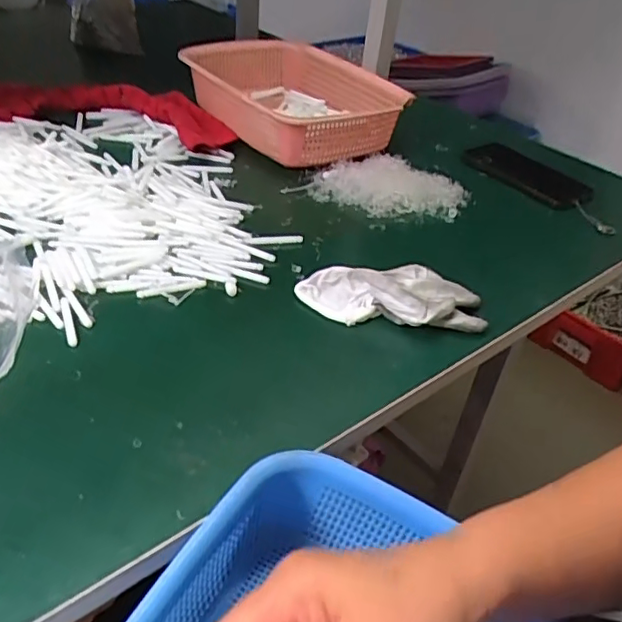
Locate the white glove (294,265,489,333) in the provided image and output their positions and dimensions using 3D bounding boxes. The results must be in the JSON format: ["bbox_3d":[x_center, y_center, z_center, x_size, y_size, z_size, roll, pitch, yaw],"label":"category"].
[{"bbox_3d":[0.068,-0.010,0.504,0.147,0.039,0.064,0,37,-8],"label":"white glove"}]

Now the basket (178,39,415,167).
[{"bbox_3d":[-0.031,-0.275,0.786,0.199,0.086,0.277,-22,45,-32],"label":"basket"}]

